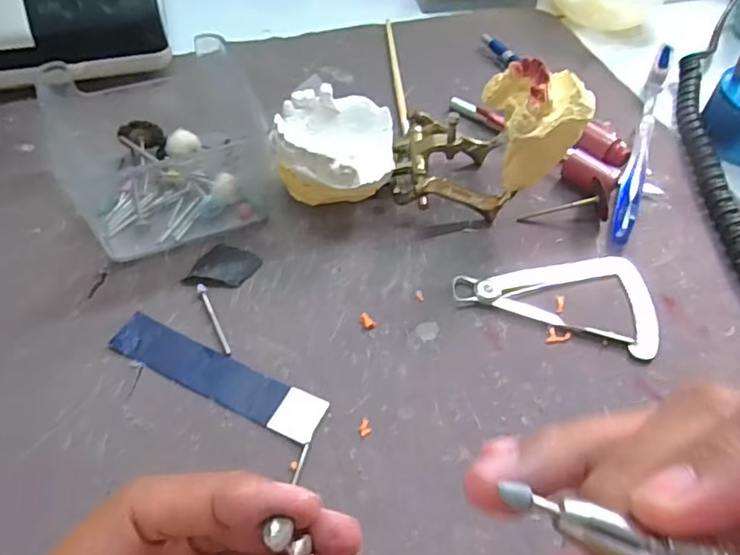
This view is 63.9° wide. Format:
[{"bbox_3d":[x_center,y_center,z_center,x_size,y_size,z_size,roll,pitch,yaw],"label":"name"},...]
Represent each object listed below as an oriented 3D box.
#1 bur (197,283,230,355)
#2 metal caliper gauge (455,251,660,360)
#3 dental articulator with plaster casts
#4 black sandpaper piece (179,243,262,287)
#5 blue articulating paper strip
[{"bbox_3d":[-0.074,0.019,0.280,0.005,0.004,0.041,-19,56,-17],"label":"bur"},{"bbox_3d":[0.097,0.003,0.302,0.098,0.005,0.059,19,54,11],"label":"metal caliper gauge"},{"bbox_3d":[0.027,-0.072,0.312,0.154,0.075,0.067,2,52,-2],"label":"dental articulator with plaster casts"},{"bbox_3d":[-0.073,-0.005,0.297,0.026,0.005,0.031,25,55,15],"label":"black sandpaper piece"},{"bbox_3d":[-0.068,0.043,0.262,0.102,0.004,0.021,22,54,13],"label":"blue articulating paper strip"}]

